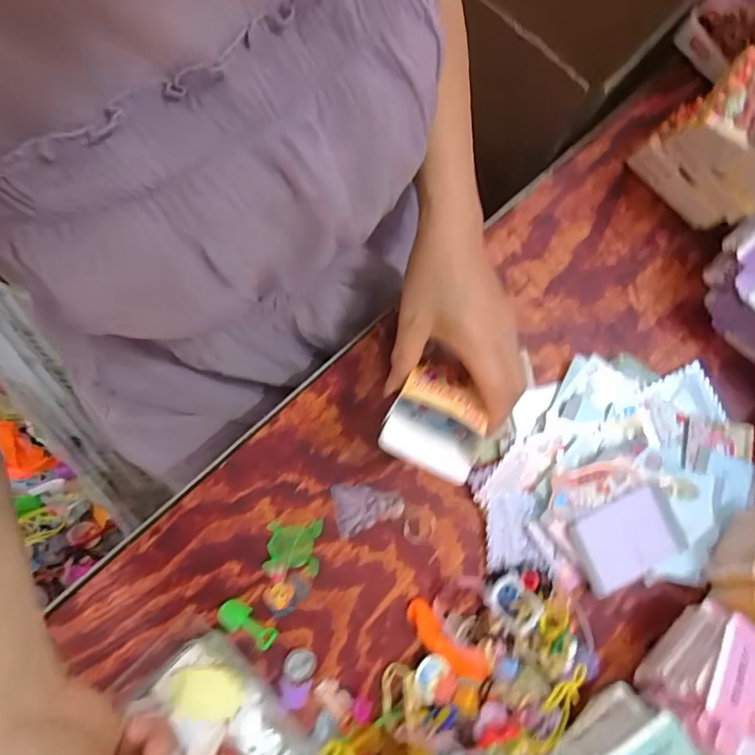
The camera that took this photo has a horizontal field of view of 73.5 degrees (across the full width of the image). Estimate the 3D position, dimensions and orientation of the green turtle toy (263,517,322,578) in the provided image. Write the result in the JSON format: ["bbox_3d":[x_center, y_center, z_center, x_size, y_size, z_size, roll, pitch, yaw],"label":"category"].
[{"bbox_3d":[-0.069,0.138,0.412,0.043,0.014,0.043,3,75,2],"label":"green turtle toy"}]

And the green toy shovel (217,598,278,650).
[{"bbox_3d":[-0.104,0.196,0.402,0.049,0.010,0.022,30,80,4],"label":"green toy shovel"}]

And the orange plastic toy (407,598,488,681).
[{"bbox_3d":[0.052,0.207,0.395,0.073,0.009,0.025,38,79,10],"label":"orange plastic toy"}]

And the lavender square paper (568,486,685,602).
[{"bbox_3d":[0.202,0.130,0.408,0.085,0.010,0.061,-24,81,-6],"label":"lavender square paper"}]

